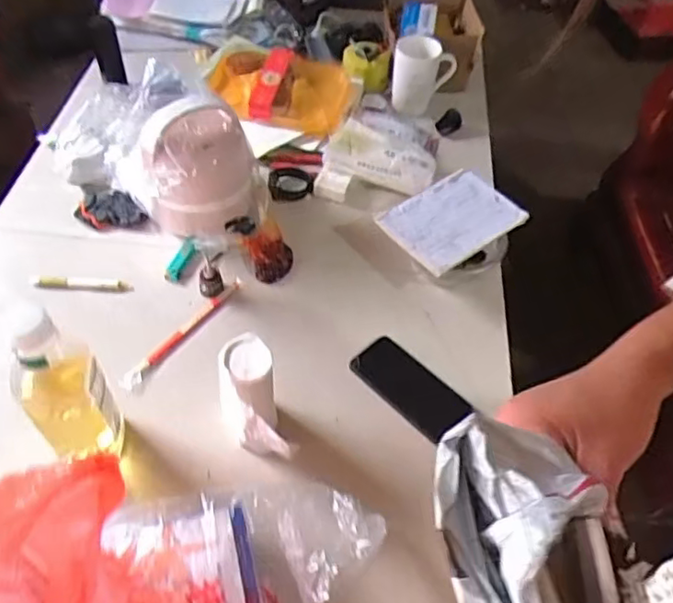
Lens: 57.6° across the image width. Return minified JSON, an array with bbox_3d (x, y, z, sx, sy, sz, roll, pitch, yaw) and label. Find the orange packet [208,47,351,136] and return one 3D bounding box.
[{"bbox_3d":[-0.096,-0.365,1.049,0.224,0.073,0.202,15,52,8],"label":"orange packet"}]

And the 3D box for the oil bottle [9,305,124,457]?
[{"bbox_3d":[-0.267,0.093,0.608,0.075,0.215,0.057,-31,59,-25],"label":"oil bottle"}]

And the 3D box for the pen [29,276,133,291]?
[{"bbox_3d":[-0.351,-0.024,0.838,0.133,0.012,0.018,3,51,-1],"label":"pen"}]

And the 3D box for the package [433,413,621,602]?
[{"bbox_3d":[0.083,0.114,0.245,0.058,0.040,0.130,-11,61,-12],"label":"package"}]

